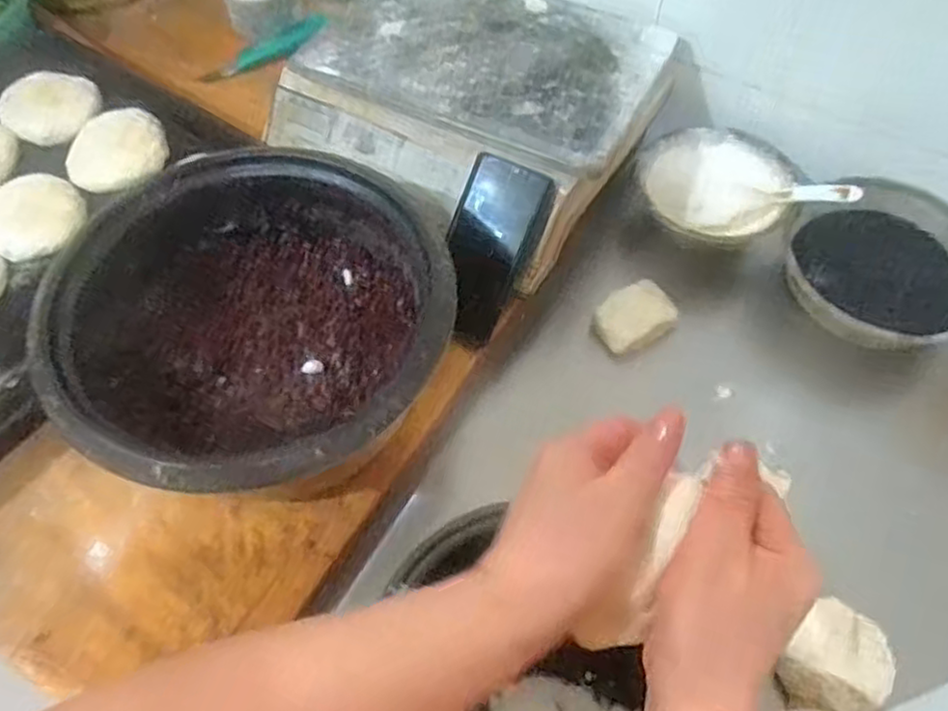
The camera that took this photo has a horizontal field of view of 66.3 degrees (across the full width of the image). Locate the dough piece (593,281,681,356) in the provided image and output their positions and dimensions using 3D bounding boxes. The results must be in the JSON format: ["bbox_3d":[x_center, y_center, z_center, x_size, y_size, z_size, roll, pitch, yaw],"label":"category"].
[{"bbox_3d":[0.151,-0.037,0.686,0.073,0.025,0.049,-27,62,-16],"label":"dough piece"}]

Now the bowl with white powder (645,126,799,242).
[{"bbox_3d":[0.244,-0.167,0.730,0.143,0.046,0.132,9,59,6],"label":"bowl with white powder"}]

